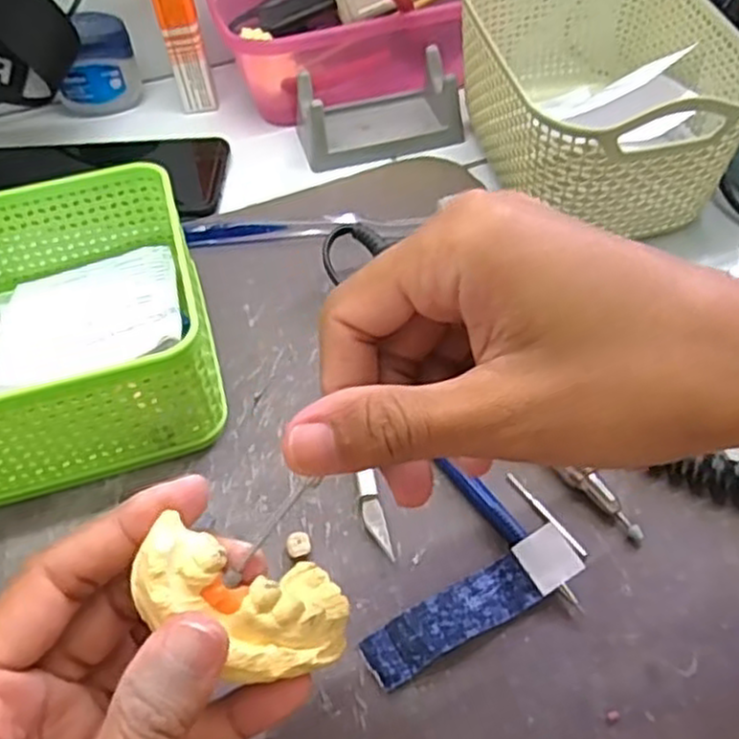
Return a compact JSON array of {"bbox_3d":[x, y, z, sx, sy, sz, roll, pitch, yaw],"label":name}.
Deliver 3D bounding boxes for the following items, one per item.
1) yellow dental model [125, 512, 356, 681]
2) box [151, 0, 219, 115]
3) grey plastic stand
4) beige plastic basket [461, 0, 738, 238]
[{"bbox_3d":[-0.032,0.062,0.201,0.064,0.020,0.037,30,41,-31],"label":"yellow dental model"},{"bbox_3d":[-0.120,-0.215,0.474,0.025,0.097,0.039,-14,51,-8],"label":"box"},{"bbox_3d":[0.002,-0.165,0.460,0.096,0.035,0.066,-13,51,-8],"label":"grey plastic stand"},{"bbox_3d":[0.121,-0.148,0.403,0.114,0.083,0.171,-9,50,-4],"label":"beige plastic basket"}]

